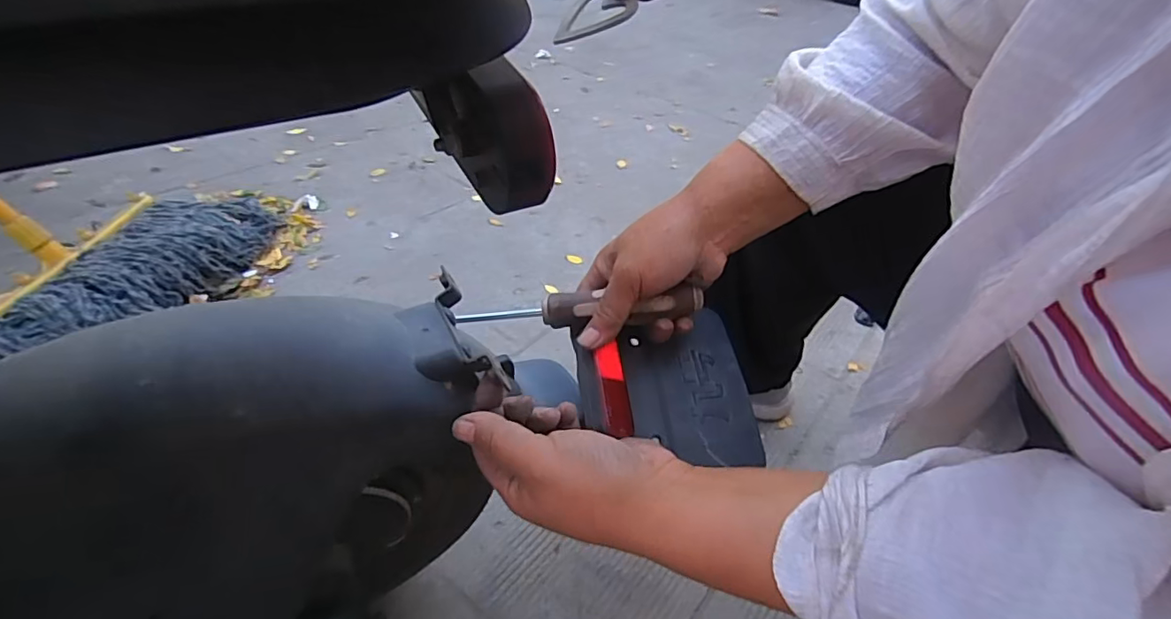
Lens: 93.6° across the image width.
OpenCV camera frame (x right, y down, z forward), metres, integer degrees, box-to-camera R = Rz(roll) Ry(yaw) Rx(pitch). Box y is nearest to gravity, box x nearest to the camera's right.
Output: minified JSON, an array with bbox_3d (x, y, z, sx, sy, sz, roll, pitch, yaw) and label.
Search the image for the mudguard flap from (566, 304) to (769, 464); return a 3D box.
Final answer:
[{"bbox_3d":[0.061,0.053,0.399,0.136,0.032,0.119,1,60,-13],"label":"mudguard flap"}]

